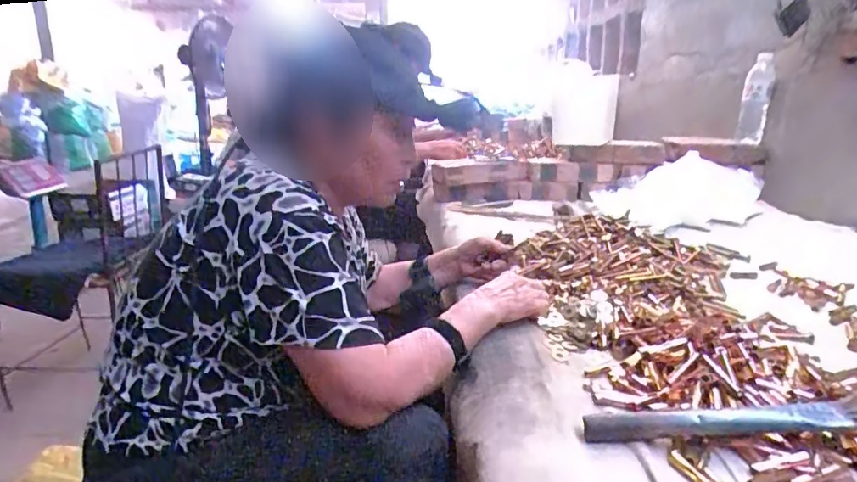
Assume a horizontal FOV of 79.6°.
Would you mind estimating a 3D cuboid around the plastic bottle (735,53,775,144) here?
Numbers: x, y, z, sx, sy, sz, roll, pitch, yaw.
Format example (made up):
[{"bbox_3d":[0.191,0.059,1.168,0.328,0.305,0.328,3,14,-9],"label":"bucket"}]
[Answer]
[{"bbox_3d":[0.908,-0.393,1.428,0.069,0.231,0.061,10,19,28],"label":"plastic bottle"}]

